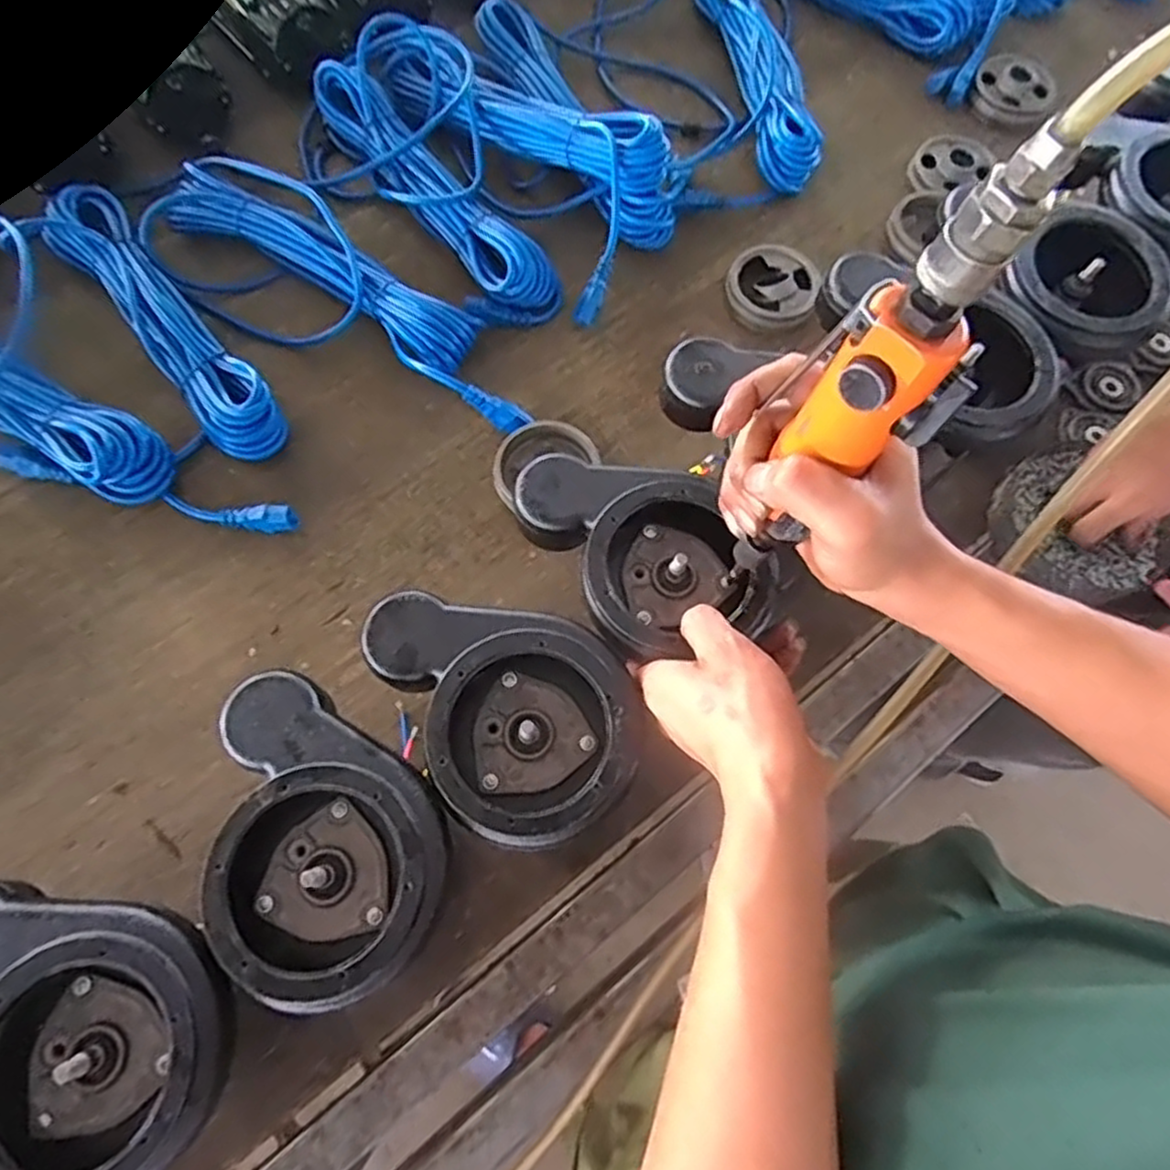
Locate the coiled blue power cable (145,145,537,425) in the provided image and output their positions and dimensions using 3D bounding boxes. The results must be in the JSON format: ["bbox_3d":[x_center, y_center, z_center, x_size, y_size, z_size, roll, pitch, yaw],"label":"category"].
[{"bbox_3d":[-0.231,-0.262,0.677,0.433,0.056,0.141,36,75,13],"label":"coiled blue power cable"}]

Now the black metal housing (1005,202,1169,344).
[{"bbox_3d":[0.359,-0.214,0.529,0.124,0.041,0.107,-42,75,-13],"label":"black metal housing"}]

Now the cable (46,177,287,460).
[{"bbox_3d":[-0.385,-0.241,0.673,0.072,0.049,0.338,-40,74,-12],"label":"cable"}]

